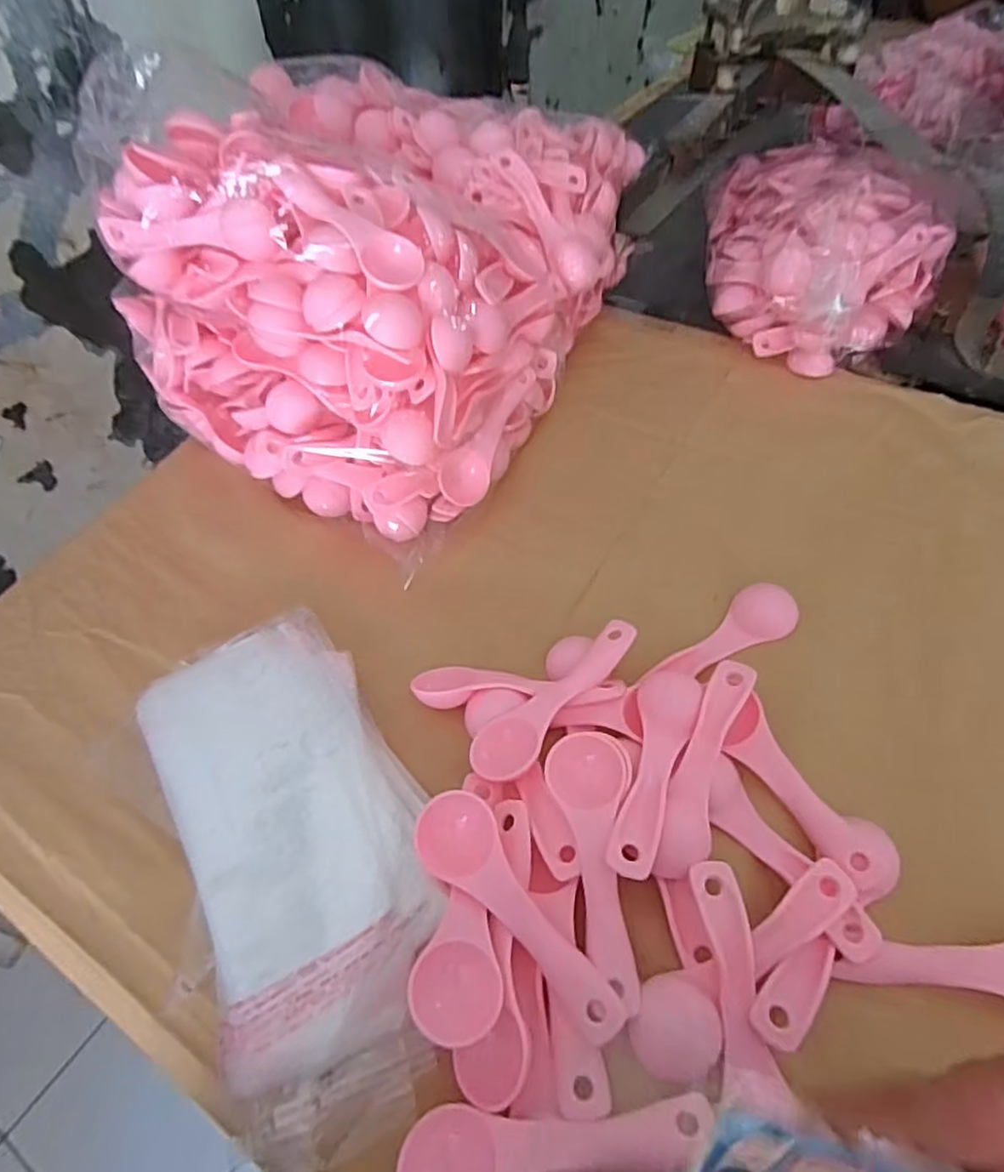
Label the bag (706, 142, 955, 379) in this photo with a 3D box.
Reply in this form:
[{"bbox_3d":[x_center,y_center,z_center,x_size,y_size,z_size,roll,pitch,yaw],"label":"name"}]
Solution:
[{"bbox_3d":[0.274,-0.303,0.588,0.176,0.097,0.286,6,52,8],"label":"bag"}]

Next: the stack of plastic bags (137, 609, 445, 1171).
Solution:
[{"bbox_3d":[-0.096,0.116,0.319,0.105,0.028,0.238,-21,53,-13],"label":"stack of plastic bags"}]

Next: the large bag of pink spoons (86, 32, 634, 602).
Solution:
[{"bbox_3d":[-0.078,-0.253,0.517,0.287,0.177,0.395,21,55,19],"label":"large bag of pink spoons"}]

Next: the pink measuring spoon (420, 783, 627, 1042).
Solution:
[{"bbox_3d":[0.007,0.136,0.285,0.032,0.011,0.112,-36,71,-23],"label":"pink measuring spoon"}]

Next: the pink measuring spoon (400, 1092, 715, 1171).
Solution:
[{"bbox_3d":[0.021,0.203,0.245,0.112,0.012,0.032,-7,51,-2],"label":"pink measuring spoon"}]

